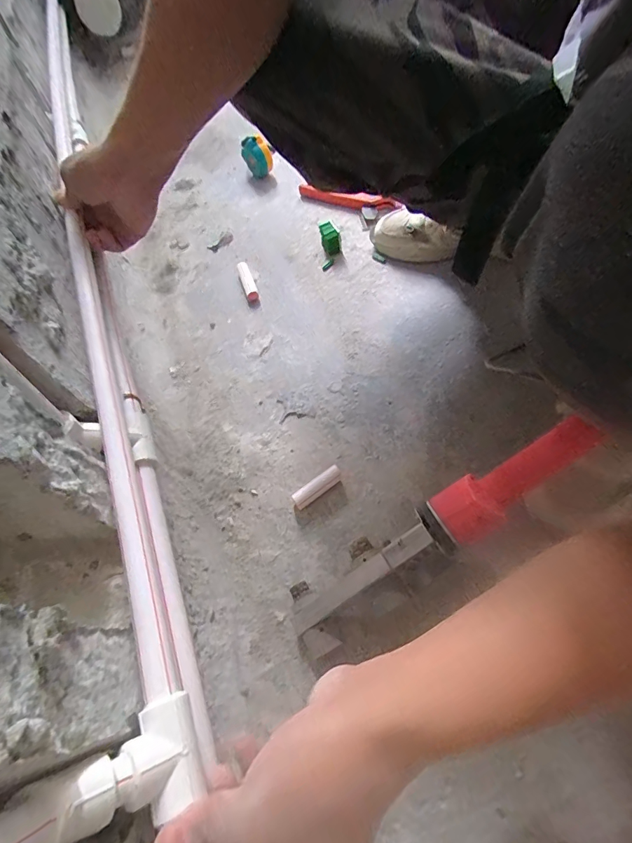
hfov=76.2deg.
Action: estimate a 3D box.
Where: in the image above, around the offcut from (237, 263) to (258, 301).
[{"bbox_3d":[-0.117,-0.240,0.695,0.021,0.020,0.089,-18,59,-6],"label":"offcut"}]

